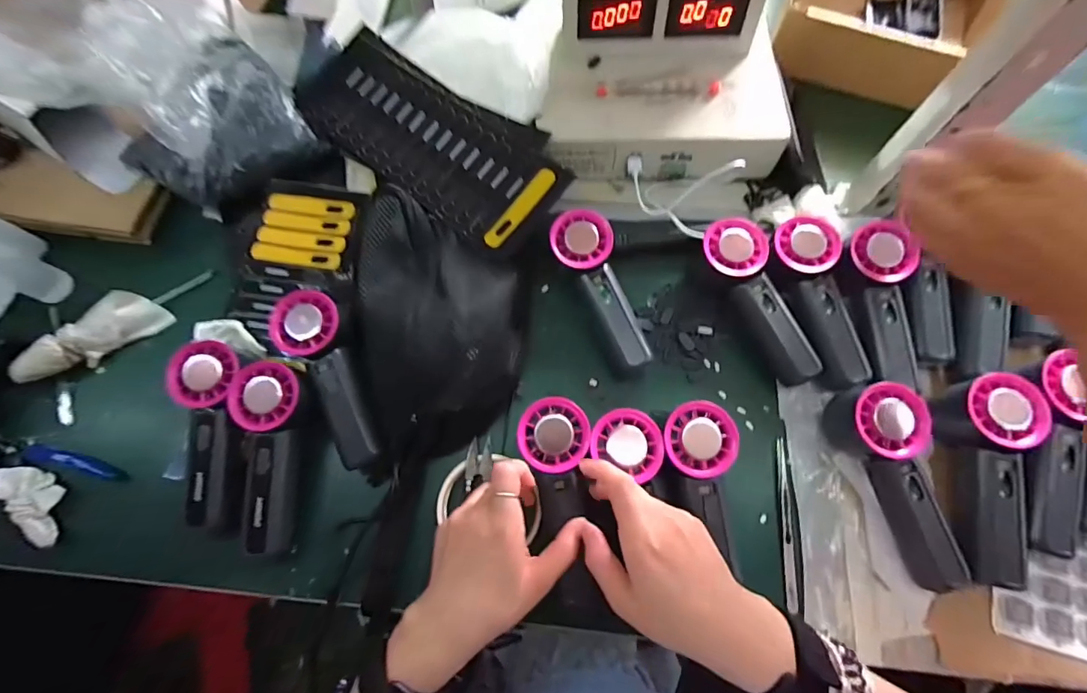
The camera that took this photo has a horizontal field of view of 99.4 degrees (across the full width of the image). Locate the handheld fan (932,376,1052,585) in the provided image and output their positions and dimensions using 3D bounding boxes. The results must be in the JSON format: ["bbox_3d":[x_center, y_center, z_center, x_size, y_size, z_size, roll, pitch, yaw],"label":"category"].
[{"bbox_3d":[0.349,0.104,0.367,0.063,0.058,0.155,15,70,7],"label":"handheld fan"}]

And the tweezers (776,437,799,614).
[{"bbox_3d":[0.205,0.146,0.387,0.010,0.006,0.134,5,69,3],"label":"tweezers"}]

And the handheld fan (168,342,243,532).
[{"bbox_3d":[-0.273,0.075,0.383,0.046,0.027,0.156,-6,90,-1],"label":"handheld fan"}]

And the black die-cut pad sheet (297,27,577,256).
[{"bbox_3d":[-0.120,-0.218,0.468,0.308,0.017,0.125,35,73,14],"label":"black die-cut pad sheet"}]

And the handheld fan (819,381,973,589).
[{"bbox_3d":[0.289,0.105,0.367,0.055,0.059,0.155,-23,70,-8],"label":"handheld fan"}]

